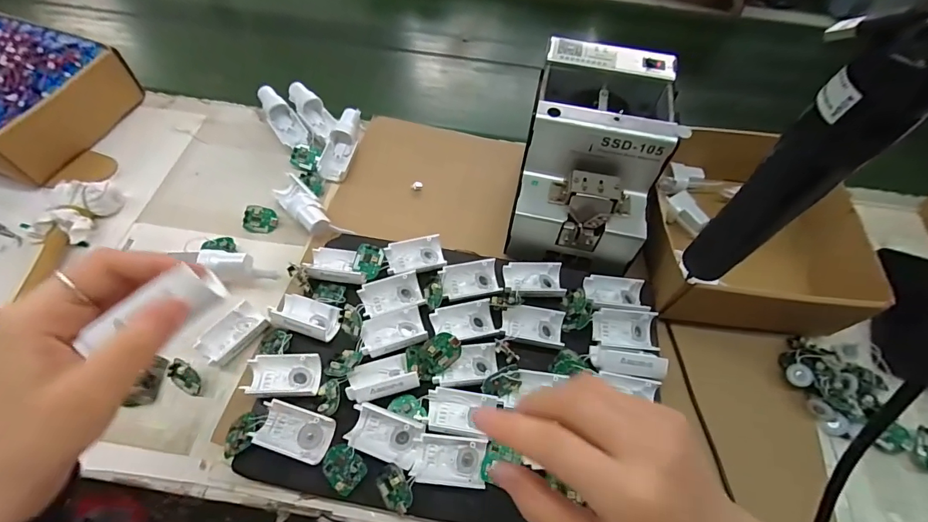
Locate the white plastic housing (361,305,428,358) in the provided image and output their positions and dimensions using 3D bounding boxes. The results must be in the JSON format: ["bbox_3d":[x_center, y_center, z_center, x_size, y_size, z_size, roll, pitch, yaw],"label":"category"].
[{"bbox_3d":[-0.064,0.065,0.386,0.056,0.014,0.035,-16,61,-12],"label":"white plastic housing"}]

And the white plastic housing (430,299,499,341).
[{"bbox_3d":[0.001,0.057,0.391,0.057,0.015,0.033,-9,59,-8],"label":"white plastic housing"}]

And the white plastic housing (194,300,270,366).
[{"bbox_3d":[-0.212,0.068,0.392,0.035,0.018,0.057,36,63,17],"label":"white plastic housing"}]

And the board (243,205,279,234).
[{"bbox_3d":[-0.225,-0.045,0.471,0.033,0.004,0.030,17,83,-13],"label":"board"}]

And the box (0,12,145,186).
[{"bbox_3d":[-0.547,-0.197,0.508,0.200,0.081,0.188,18,59,8],"label":"box"}]

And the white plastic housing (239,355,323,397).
[{"bbox_3d":[-0.154,0.098,0.360,0.055,0.019,0.037,-3,59,-5],"label":"white plastic housing"}]

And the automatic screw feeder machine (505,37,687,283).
[{"bbox_3d":[0.125,-0.105,0.427,0.123,0.129,0.173,12,59,4],"label":"automatic screw feeder machine"}]

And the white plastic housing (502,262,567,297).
[{"bbox_3d":[0.069,0.019,0.417,0.057,0.013,0.035,0,58,-3],"label":"white plastic housing"}]

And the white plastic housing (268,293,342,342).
[{"bbox_3d":[-0.147,0.049,0.387,0.063,0.020,0.035,17,59,7],"label":"white plastic housing"}]

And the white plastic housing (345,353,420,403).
[{"bbox_3d":[-0.069,0.096,0.354,0.057,0.012,0.034,-13,60,-11],"label":"white plastic housing"}]

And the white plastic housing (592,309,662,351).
[{"bbox_3d":[0.151,0.063,0.394,0.059,0.016,0.032,7,58,1],"label":"white plastic housing"}]

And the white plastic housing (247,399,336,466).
[{"bbox_3d":[-0.136,0.136,0.337,0.057,0.022,0.034,14,59,6],"label":"white plastic housing"}]

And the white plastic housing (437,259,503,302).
[{"bbox_3d":[0.007,0.019,0.414,0.057,0.016,0.032,-9,59,-9],"label":"white plastic housing"}]

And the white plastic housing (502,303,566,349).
[{"bbox_3d":[0.065,0.059,0.395,0.056,0.015,0.041,13,59,5],"label":"white plastic housing"}]

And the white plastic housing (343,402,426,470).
[{"bbox_3d":[-0.063,0.138,0.337,0.056,0.023,0.032,18,59,8],"label":"white plastic housing"}]

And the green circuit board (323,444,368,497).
[{"bbox_3d":[-0.094,0.161,0.331,0.035,0.004,0.029,38,82,20],"label":"green circuit board"}]

